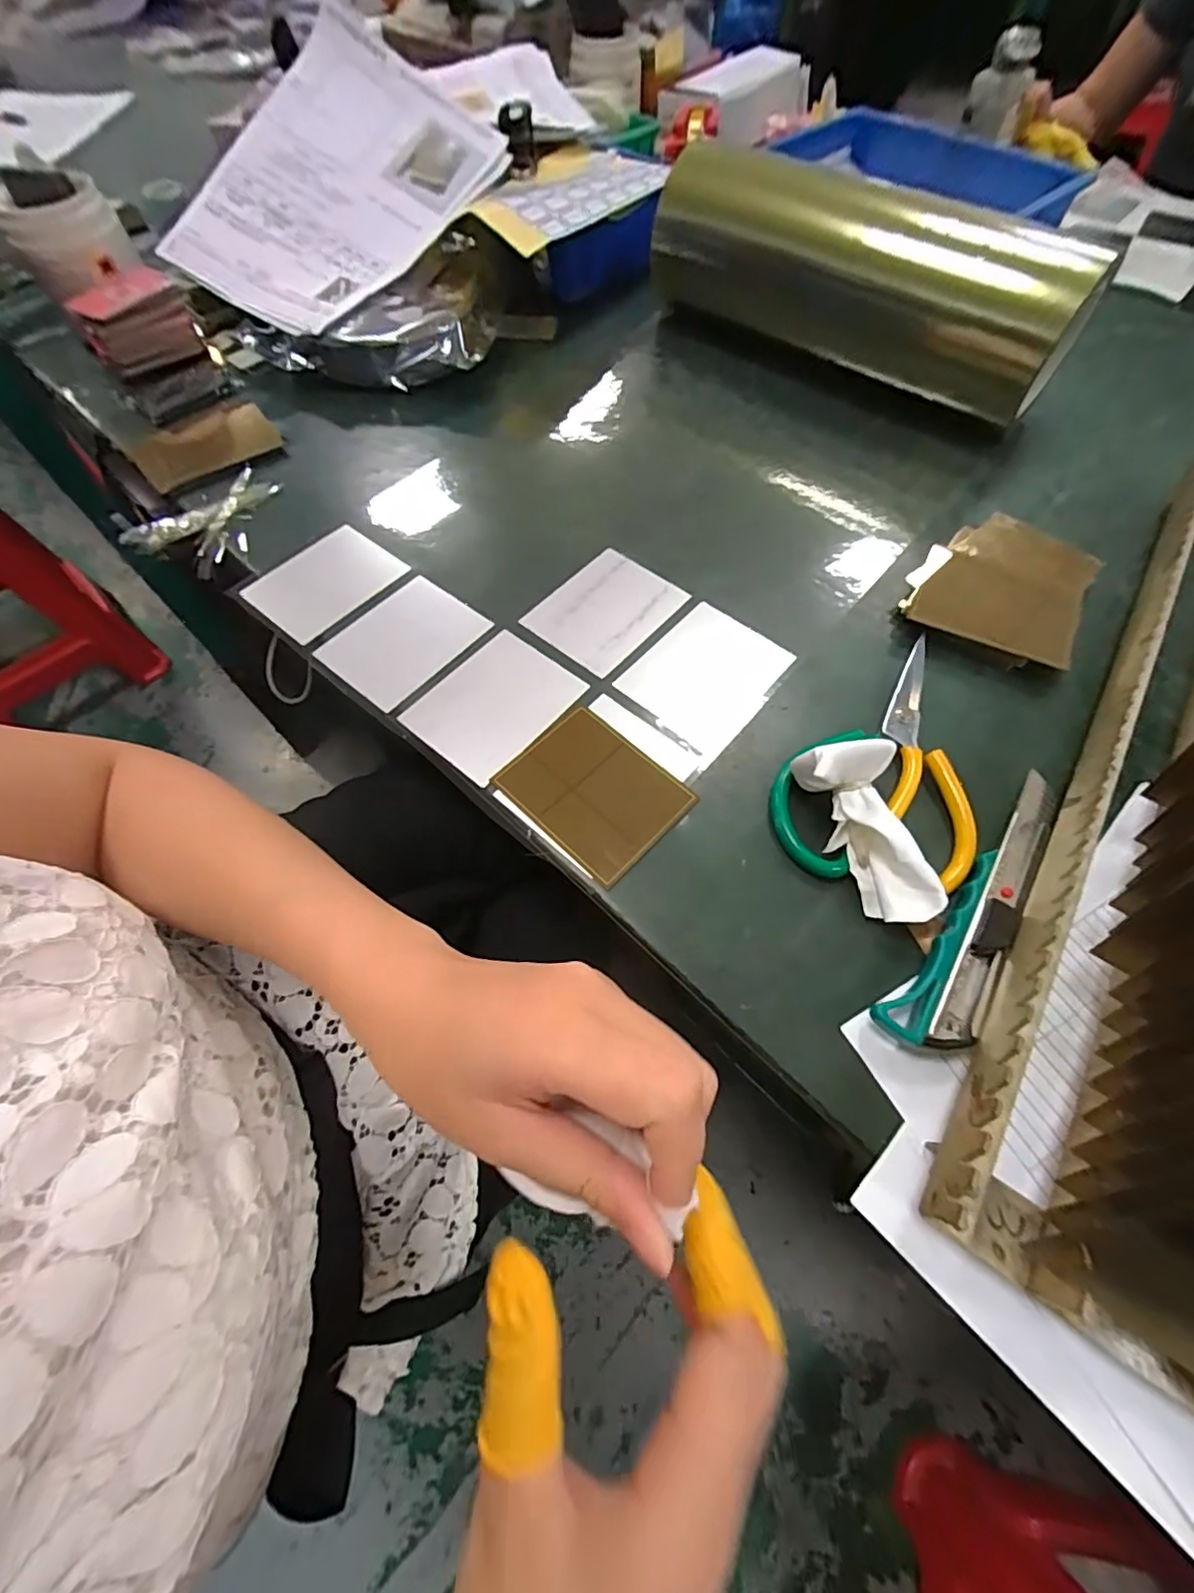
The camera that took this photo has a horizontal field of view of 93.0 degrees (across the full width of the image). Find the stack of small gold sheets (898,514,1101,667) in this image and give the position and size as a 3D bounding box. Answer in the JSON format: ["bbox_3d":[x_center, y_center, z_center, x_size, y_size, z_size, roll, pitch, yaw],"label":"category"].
[{"bbox_3d":[0.286,-0.150,0.401,0.105,0.015,0.131,29,67,15],"label":"stack of small gold sheets"}]

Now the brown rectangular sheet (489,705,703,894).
[{"bbox_3d":[-0.002,-0.004,0.337,0.097,0.006,0.076,41,71,20],"label":"brown rectangular sheet"}]

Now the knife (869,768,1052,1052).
[{"bbox_3d":[0.202,0.057,0.290,0.036,0.016,0.174,38,70,19],"label":"knife"}]

